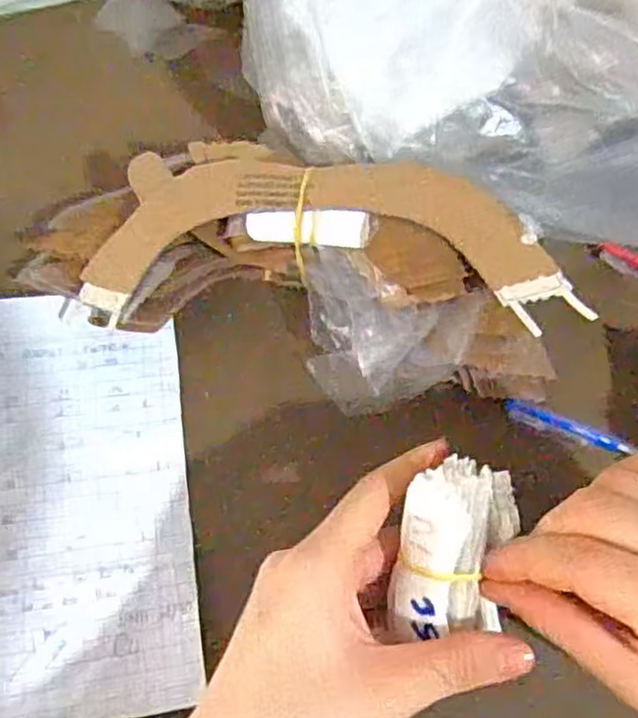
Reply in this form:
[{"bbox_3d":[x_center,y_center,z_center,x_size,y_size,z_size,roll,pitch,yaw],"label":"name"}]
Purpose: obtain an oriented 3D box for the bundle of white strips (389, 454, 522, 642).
[{"bbox_3d":[0.050,0.069,0.265,0.040,0.025,0.064,9,66,7],"label":"bundle of white strips"}]

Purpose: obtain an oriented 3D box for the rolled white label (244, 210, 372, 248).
[{"bbox_3d":[-0.005,-0.058,0.317,0.054,0.012,0.012,5,66,5],"label":"rolled white label"}]

